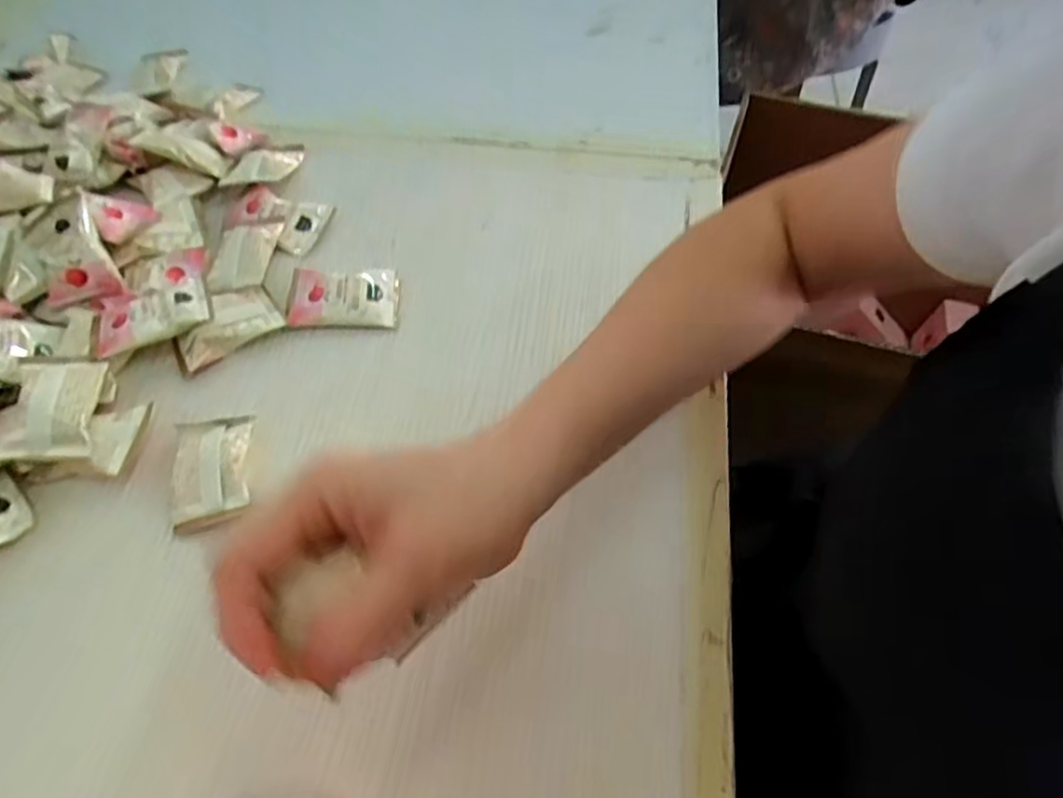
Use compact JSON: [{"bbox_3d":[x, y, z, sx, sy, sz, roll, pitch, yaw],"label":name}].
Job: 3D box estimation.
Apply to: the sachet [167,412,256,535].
[{"bbox_3d":[-0.169,0.038,0.357,0.040,0.020,0.061,-10,57,-6],"label":"sachet"}]

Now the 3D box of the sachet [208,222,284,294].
[{"bbox_3d":[-0.184,-0.094,0.429,0.039,0.009,0.061,-7,57,-4],"label":"sachet"}]

